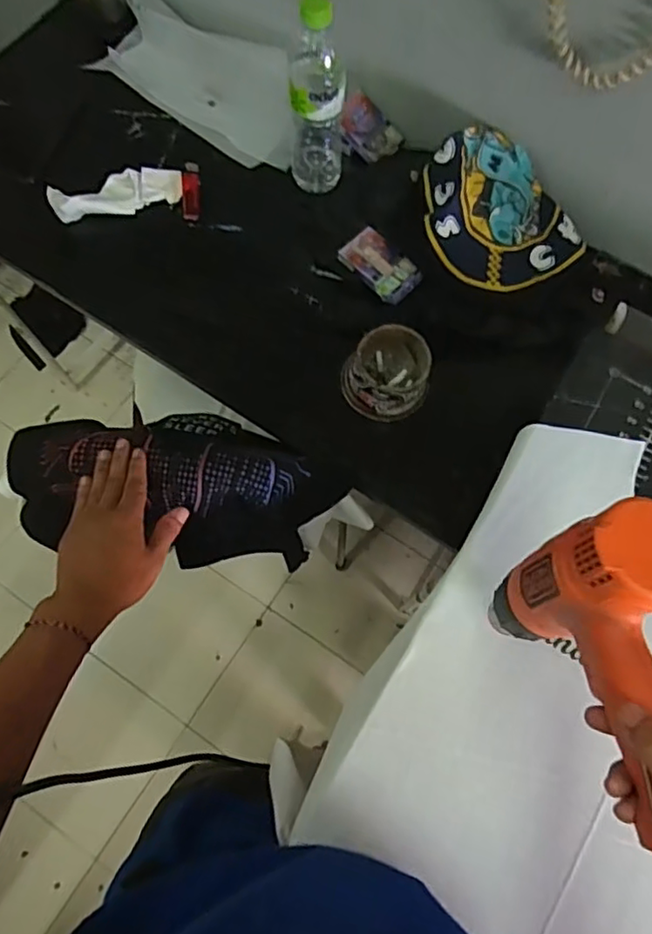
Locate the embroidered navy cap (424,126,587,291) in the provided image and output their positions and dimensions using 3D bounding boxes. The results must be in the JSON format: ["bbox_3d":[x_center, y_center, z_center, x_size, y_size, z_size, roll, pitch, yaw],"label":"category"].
[{"bbox_3d":[0.208,-0.308,0.726,0.163,0.075,0.196,-41,78,-13],"label":"embroidered navy cap"}]

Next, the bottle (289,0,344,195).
[{"bbox_3d":[-0.009,-0.430,0.696,0.061,0.227,0.068,5,72,0],"label":"bottle"}]

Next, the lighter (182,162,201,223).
[{"bbox_3d":[-0.178,-0.365,0.794,0.024,0.014,0.082,-1,72,-2],"label":"lighter"}]

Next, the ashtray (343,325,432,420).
[{"bbox_3d":[0.069,-0.106,0.695,0.095,0.073,0.089,1,72,-2],"label":"ashtray"}]

